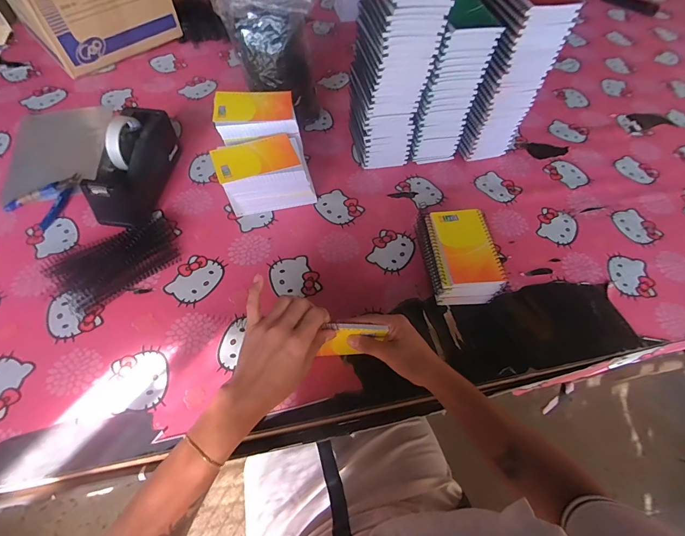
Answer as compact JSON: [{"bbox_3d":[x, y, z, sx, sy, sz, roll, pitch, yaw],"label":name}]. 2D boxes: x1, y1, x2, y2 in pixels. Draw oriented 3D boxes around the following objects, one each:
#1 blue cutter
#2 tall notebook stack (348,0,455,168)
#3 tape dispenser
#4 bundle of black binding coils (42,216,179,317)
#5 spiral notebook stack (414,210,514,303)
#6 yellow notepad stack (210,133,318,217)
[{"bbox_3d":[-0.506,-0.124,0.620,0.079,0.009,0.115,15,58,5],"label":"blue cutter"},{"bbox_3d":[0.075,-0.325,0.618,0.110,0.325,0.124,-11,59,-11],"label":"tall notebook stack"},{"bbox_3d":[-0.349,-0.169,0.609,0.076,0.112,0.206,6,57,-1],"label":"tape dispenser"},{"bbox_3d":[-0.353,-0.010,0.564,0.183,0.015,0.120,-28,64,-21],"label":"bundle of black binding coils"},{"bbox_3d":[0.174,-0.016,0.562,0.096,0.083,0.151,-1,58,-6],"label":"spiral notebook stack"},{"bbox_3d":[-0.129,-0.156,0.622,0.156,0.096,0.090,-10,59,-11],"label":"yellow notepad stack"}]

